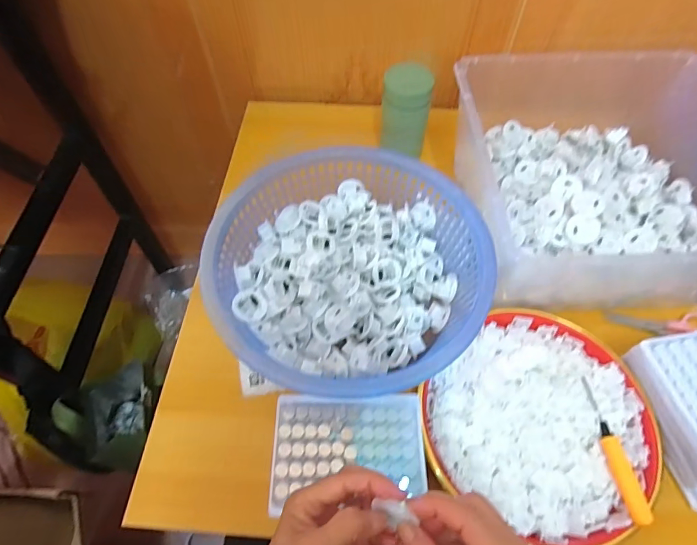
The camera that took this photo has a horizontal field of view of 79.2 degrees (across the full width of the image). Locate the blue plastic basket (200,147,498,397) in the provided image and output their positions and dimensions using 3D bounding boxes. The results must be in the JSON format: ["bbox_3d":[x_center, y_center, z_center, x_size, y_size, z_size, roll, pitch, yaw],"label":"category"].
[{"bbox_3d":[-0.002,-0.008,0.442,0.263,0.083,0.250,0,60,1],"label":"blue plastic basket"}]

